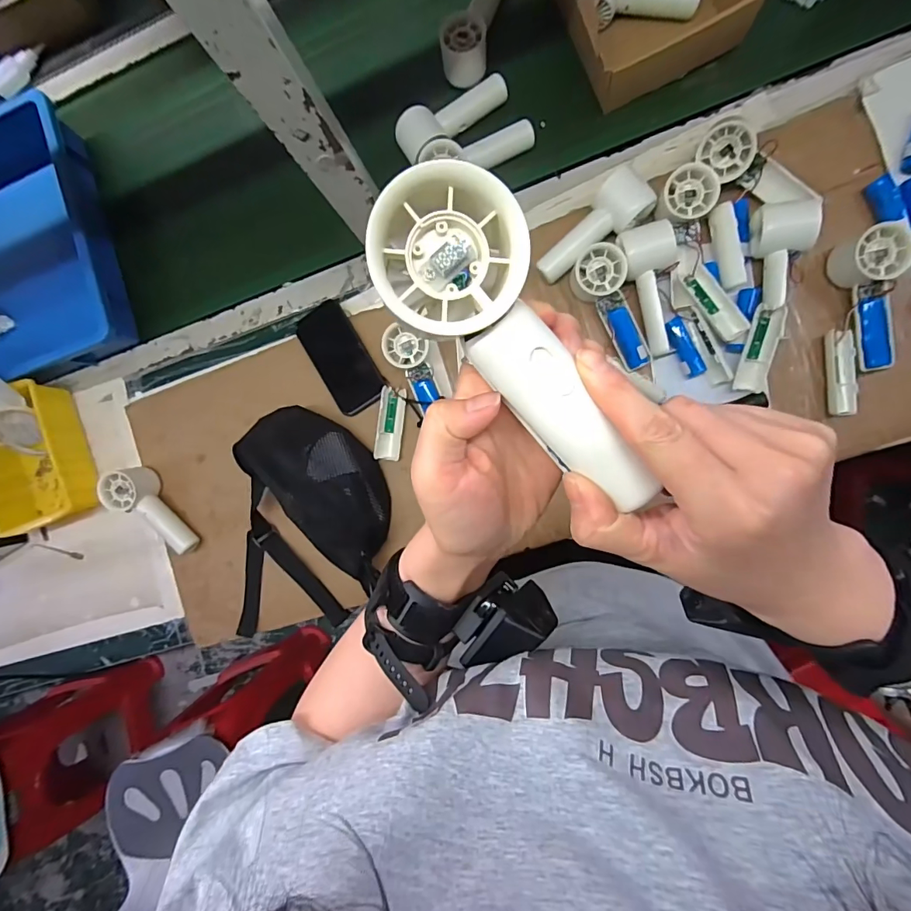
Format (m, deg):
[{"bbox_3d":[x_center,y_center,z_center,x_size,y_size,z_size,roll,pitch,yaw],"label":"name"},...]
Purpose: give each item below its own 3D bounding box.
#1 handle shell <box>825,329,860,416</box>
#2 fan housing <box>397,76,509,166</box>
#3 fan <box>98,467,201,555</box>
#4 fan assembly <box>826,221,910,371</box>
[{"bbox_3d":[0.441,-0.094,0.526,0.026,0.015,0.095,-4,89,9],"label":"handle shell"},{"bbox_3d":[-0.001,-0.434,0.596,0.154,0.053,0.060,-28,86,8],"label":"fan housing"},{"bbox_3d":[-0.443,0.086,0.661,0.061,0.053,0.147,-36,85,8],"label":"fan"},{"bbox_3d":[0.460,-0.171,0.502,0.049,0.045,0.148,-9,88,9],"label":"fan assembly"}]

